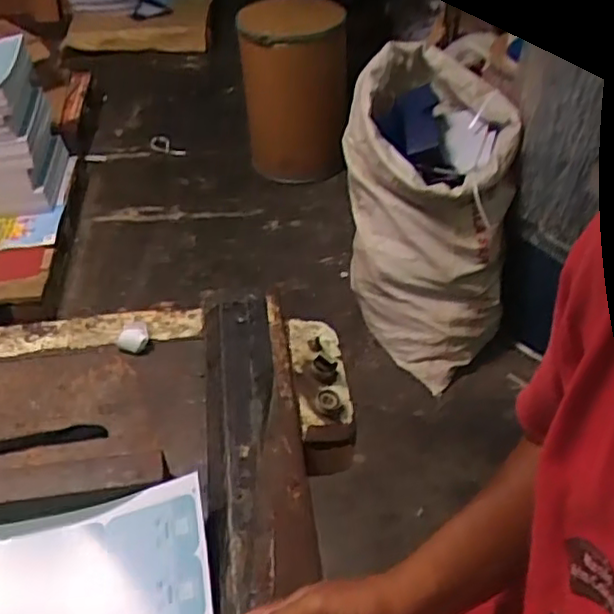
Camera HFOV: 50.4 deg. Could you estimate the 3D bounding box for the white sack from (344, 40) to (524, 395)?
[{"bbox_3d":[0.323,-0.238,1.703,0.409,0.619,0.507,-32,51,-29],"label":"white sack"}]

